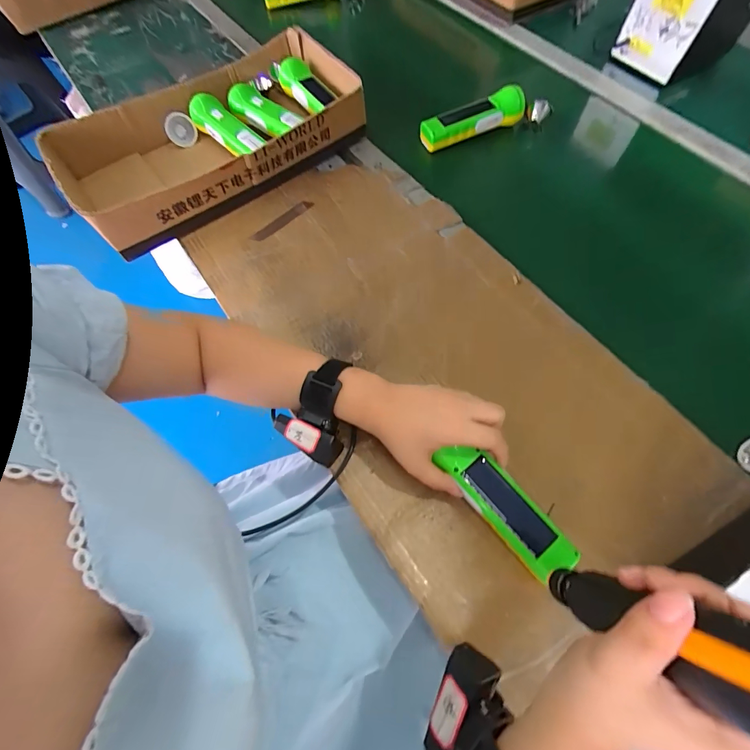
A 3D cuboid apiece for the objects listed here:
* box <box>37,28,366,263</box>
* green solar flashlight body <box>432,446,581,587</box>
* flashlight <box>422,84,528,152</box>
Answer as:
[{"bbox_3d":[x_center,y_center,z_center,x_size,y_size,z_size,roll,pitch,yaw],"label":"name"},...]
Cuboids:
[{"bbox_3d":[-0.238,-0.361,0.565,0.421,0.081,0.235,-34,69,-14],"label":"box"},{"bbox_3d":[0.118,0.120,0.345,0.039,0.033,0.135,-39,75,-18],"label":"green solar flashlight body"},{"bbox_3d":[0.156,-0.414,0.608,0.178,0.056,0.057,-27,67,-11],"label":"flashlight"}]

